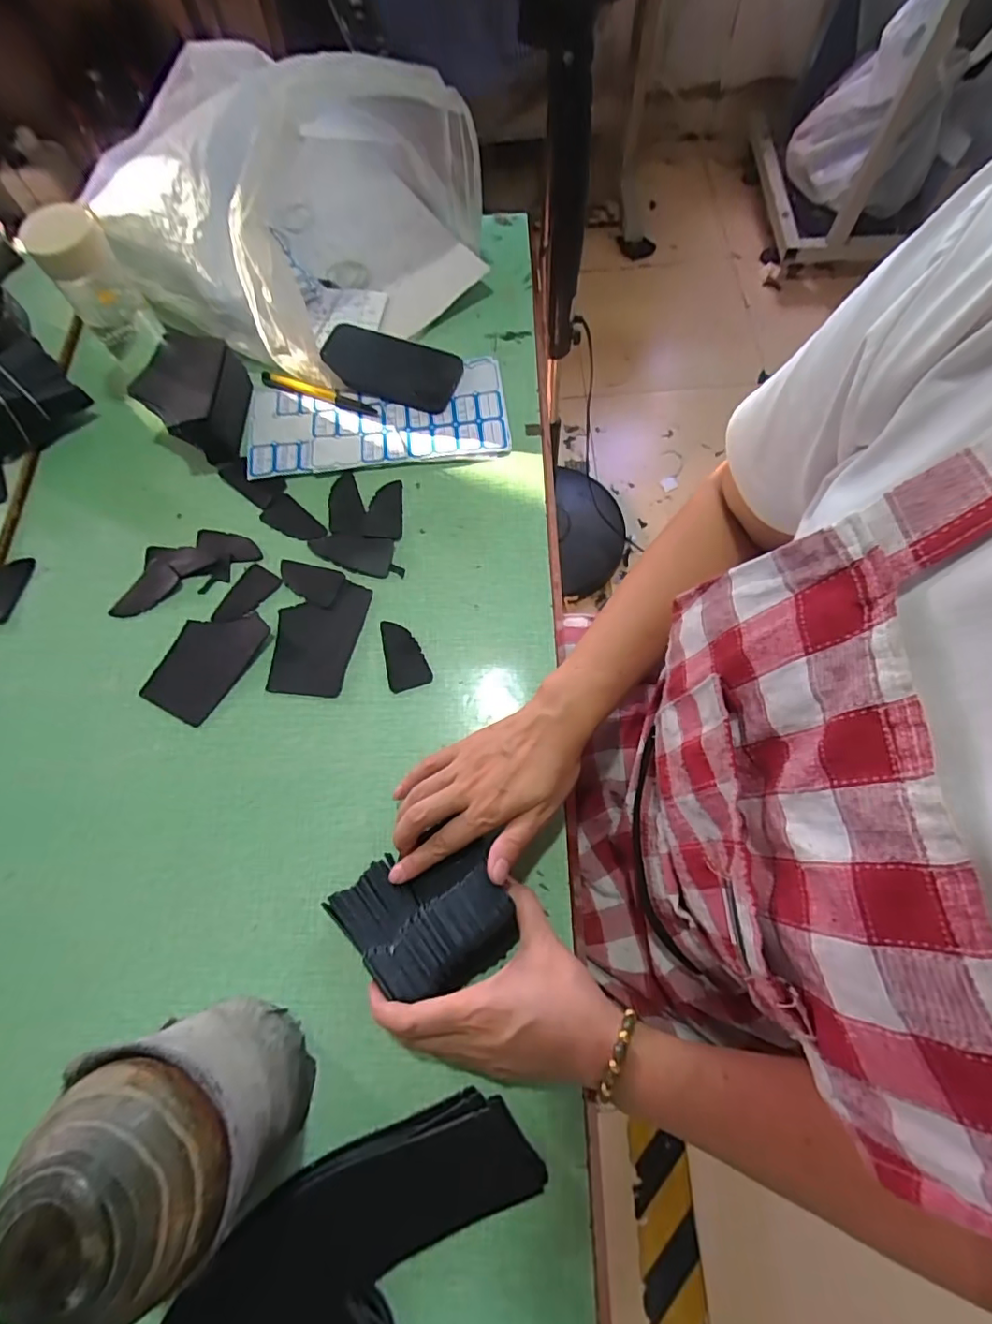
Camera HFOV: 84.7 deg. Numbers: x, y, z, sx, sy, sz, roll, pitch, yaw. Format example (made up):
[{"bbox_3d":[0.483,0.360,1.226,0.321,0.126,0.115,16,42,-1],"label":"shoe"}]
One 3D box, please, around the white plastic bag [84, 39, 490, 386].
[{"bbox_3d":[-0.185,-0.455,0.536,0.243,0.187,0.312,34,75,13],"label":"white plastic bag"}]

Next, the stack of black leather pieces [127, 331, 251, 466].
[{"bbox_3d":[-0.295,-0.257,0.532,0.086,0.064,0.115,-5,70,0],"label":"stack of black leather pieces"}]

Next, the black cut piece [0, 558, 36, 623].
[{"bbox_3d":[-0.455,-0.069,0.505,0.034,0.004,0.065,25,73,-7],"label":"black cut piece"}]

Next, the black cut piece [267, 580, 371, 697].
[{"bbox_3d":[-0.157,-0.021,0.481,0.074,0.004,0.104,4,73,4],"label":"black cut piece"}]

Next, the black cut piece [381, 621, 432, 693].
[{"bbox_3d":[-0.081,-0.008,0.473,0.036,0.004,0.064,-16,70,-4],"label":"black cut piece"}]

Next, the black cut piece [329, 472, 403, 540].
[{"bbox_3d":[-0.124,-0.150,0.523,0.076,0.007,0.066,8,71,5],"label":"black cut piece"}]

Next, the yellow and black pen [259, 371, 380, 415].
[{"bbox_3d":[-0.187,-0.280,0.567,0.131,0.009,0.014,20,72,9],"label":"yellow and black pen"}]

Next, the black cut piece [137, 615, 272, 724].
[{"bbox_3d":[-0.252,-0.003,0.471,0.072,0.004,0.103,27,73,11],"label":"black cut piece"}]

